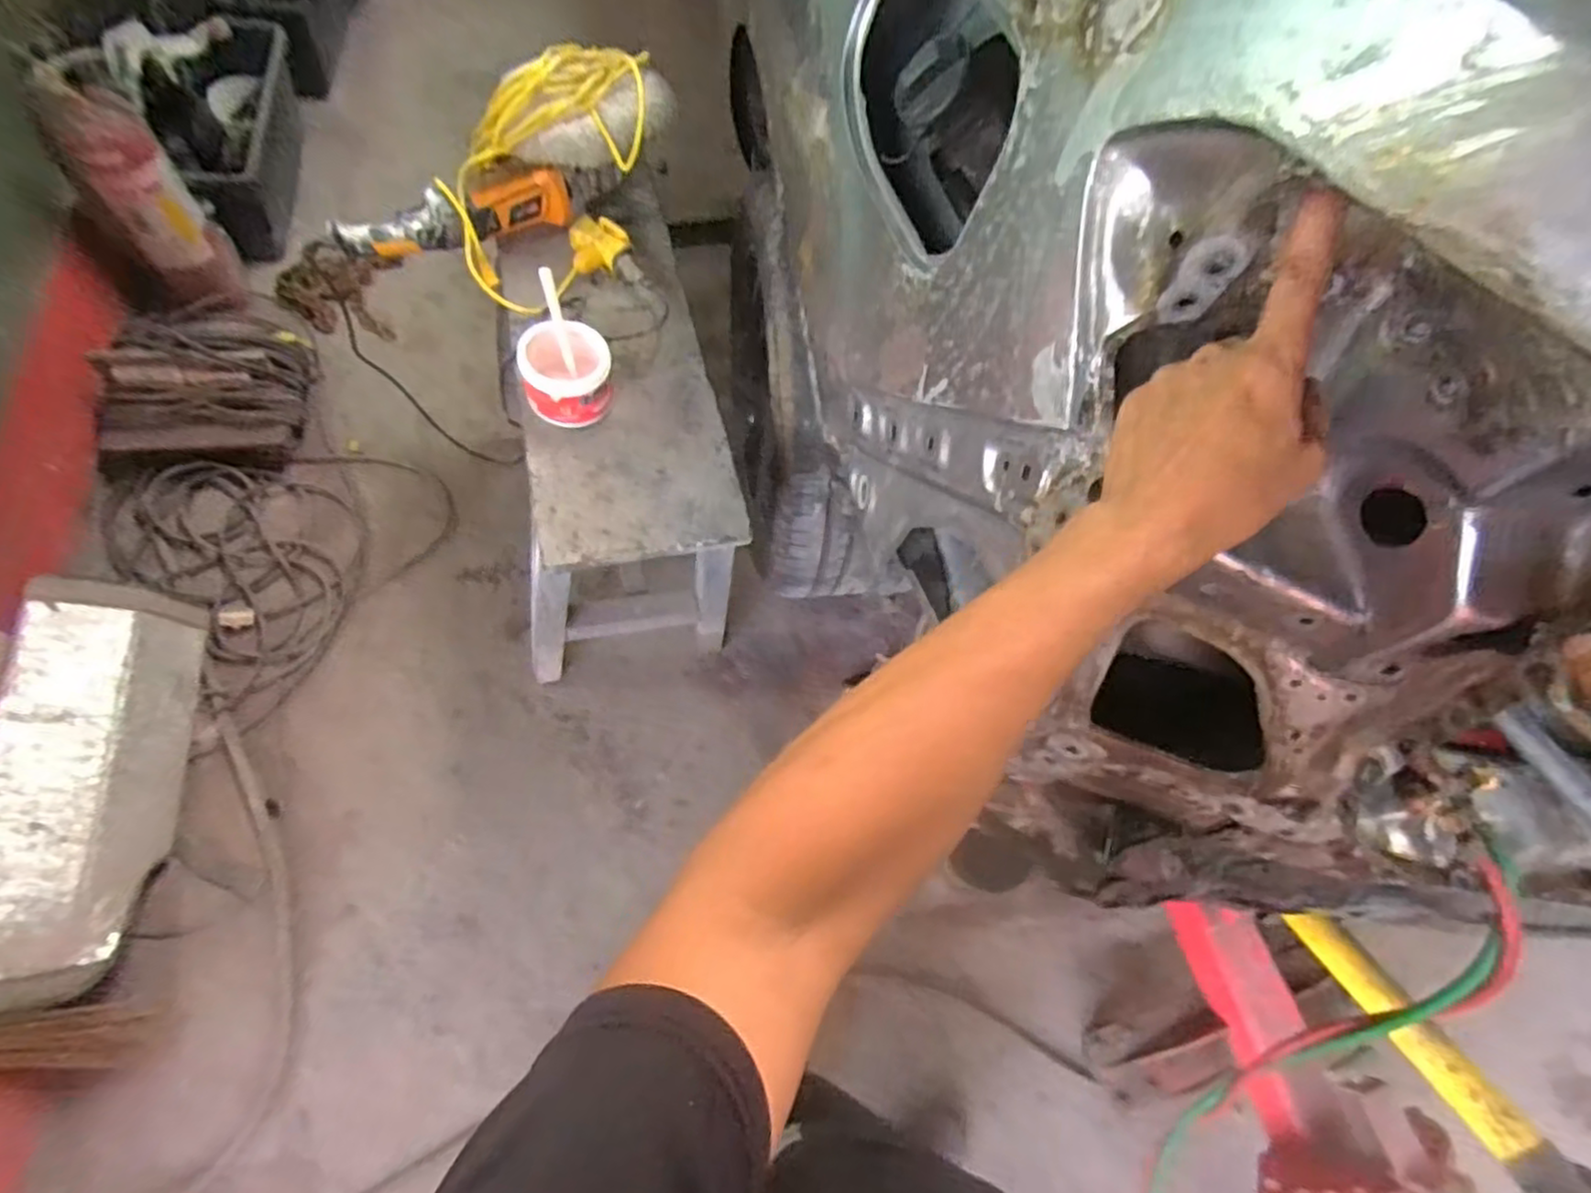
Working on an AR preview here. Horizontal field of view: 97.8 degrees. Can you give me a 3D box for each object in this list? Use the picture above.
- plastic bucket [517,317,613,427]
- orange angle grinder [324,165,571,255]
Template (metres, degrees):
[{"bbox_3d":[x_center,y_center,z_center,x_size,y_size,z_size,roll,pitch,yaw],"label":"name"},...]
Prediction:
[{"bbox_3d":[-0.283,-0.276,0.864,0.108,0.066,0.117,3,64,-5],"label":"plastic bucket"},{"bbox_3d":[-0.460,-0.515,0.954,0.303,0.070,0.071,-15,67,-13],"label":"orange angle grinder"}]

